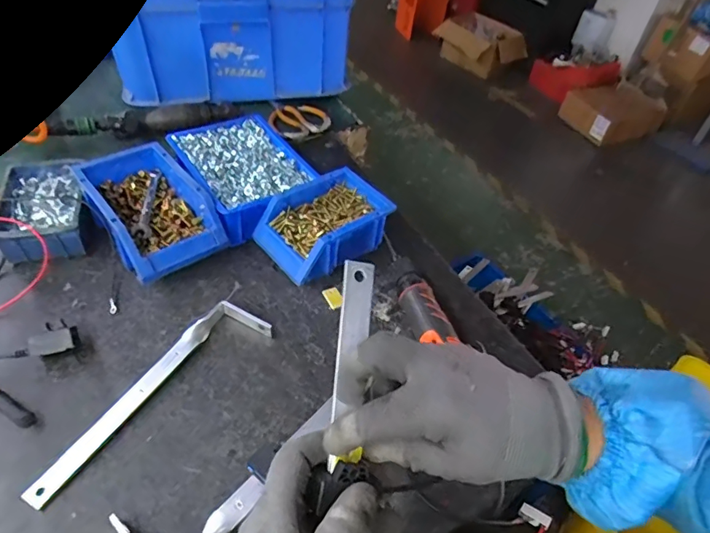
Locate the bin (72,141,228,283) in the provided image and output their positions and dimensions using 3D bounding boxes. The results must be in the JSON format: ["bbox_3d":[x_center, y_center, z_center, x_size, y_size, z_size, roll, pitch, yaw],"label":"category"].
[{"bbox_3d":[-0.256,-0.069,0.599,0.113,0.081,0.180,-30,57,-30],"label":"bin"}]

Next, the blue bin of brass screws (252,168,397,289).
[{"bbox_3d":[-0.038,-0.048,0.610,0.150,0.072,0.118,-28,56,-30],"label":"blue bin of brass screws"}]

